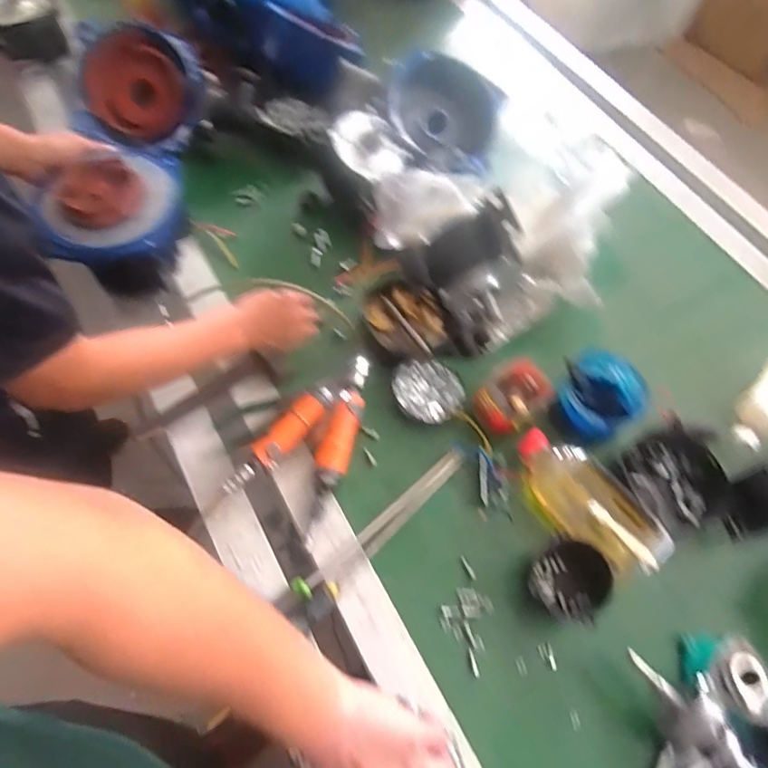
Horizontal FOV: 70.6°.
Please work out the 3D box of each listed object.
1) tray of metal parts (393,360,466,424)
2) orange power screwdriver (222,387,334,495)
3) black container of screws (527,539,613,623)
[{"bbox_3d":[0.068,0.011,0.809,0.103,0.022,0.094,-3,61,-5],"label":"tray of metal parts"},{"bbox_3d":[-0.143,0.077,0.747,0.043,0.029,0.187,38,65,17],"label":"orange power screwdriver"},{"bbox_3d":[0.234,0.240,0.676,0.090,0.059,0.096,1,61,-3],"label":"black container of screws"}]

